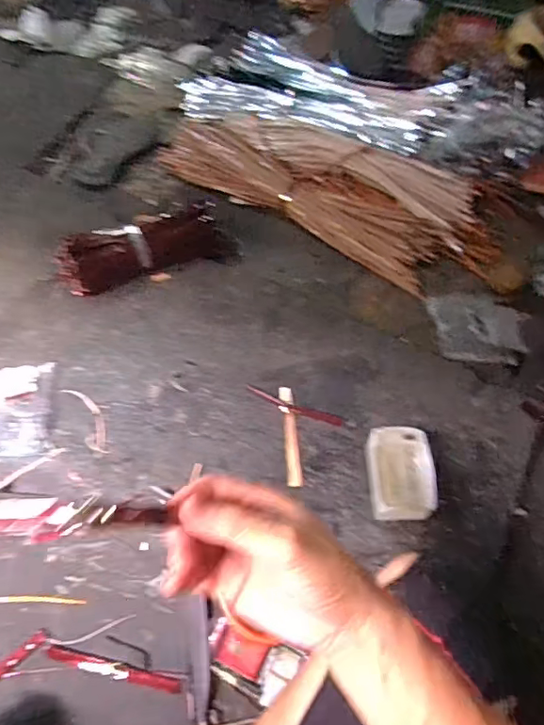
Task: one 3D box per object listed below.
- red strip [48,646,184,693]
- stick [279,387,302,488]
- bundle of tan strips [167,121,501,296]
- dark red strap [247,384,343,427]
[{"bbox_3d":[-0.166,0.325,0.565,0.146,0.005,0.015,12,57,4],"label":"red strip"},{"bbox_3d":[0.025,0.095,0.699,0.019,0.010,0.137,-2,57,-5],"label":"stick"},{"bbox_3d":[0.096,-0.321,0.959,0.615,0.067,0.277,22,58,10],"label":"bundle of tan strips"},{"bbox_3d":[0.030,0.060,0.721,0.136,0.007,0.019,19,58,9],"label":"dark red strap"}]

